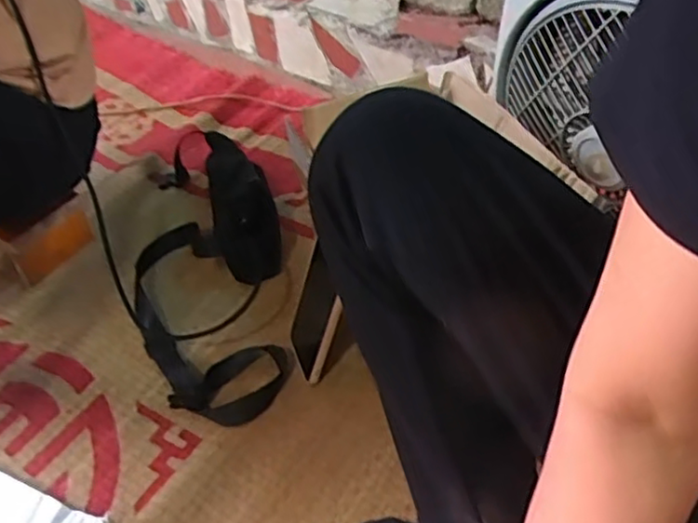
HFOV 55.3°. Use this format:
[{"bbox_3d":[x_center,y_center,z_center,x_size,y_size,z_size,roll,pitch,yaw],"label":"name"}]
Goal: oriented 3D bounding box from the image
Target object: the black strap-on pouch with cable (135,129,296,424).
[{"bbox_3d":[-0.163,-0.005,0.745,0.183,0.147,0.344,-14,44,-9],"label":"black strap-on pouch with cable"}]

